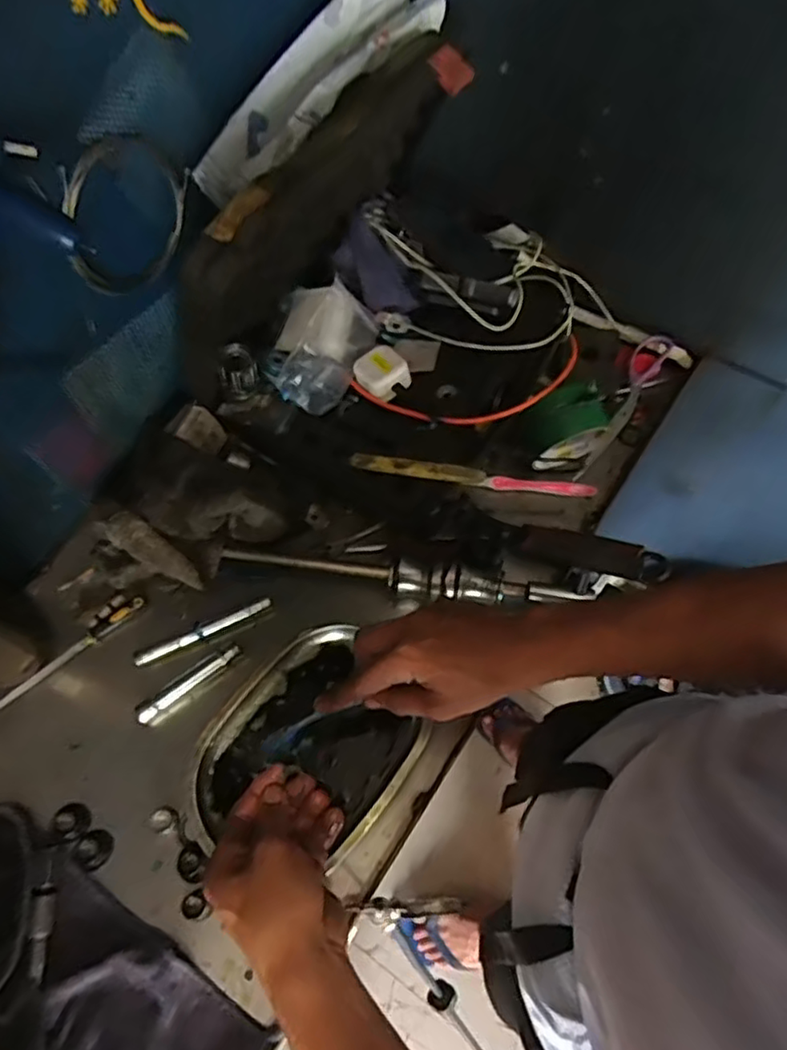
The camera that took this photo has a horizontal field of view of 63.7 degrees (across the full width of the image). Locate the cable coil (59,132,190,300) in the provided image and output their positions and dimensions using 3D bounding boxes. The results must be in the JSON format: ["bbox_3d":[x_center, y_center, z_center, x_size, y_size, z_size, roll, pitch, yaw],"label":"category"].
[{"bbox_3d":[-0.207,-0.241,0.494,0.013,0.112,0.127,30,68,13],"label":"cable coil"}]

